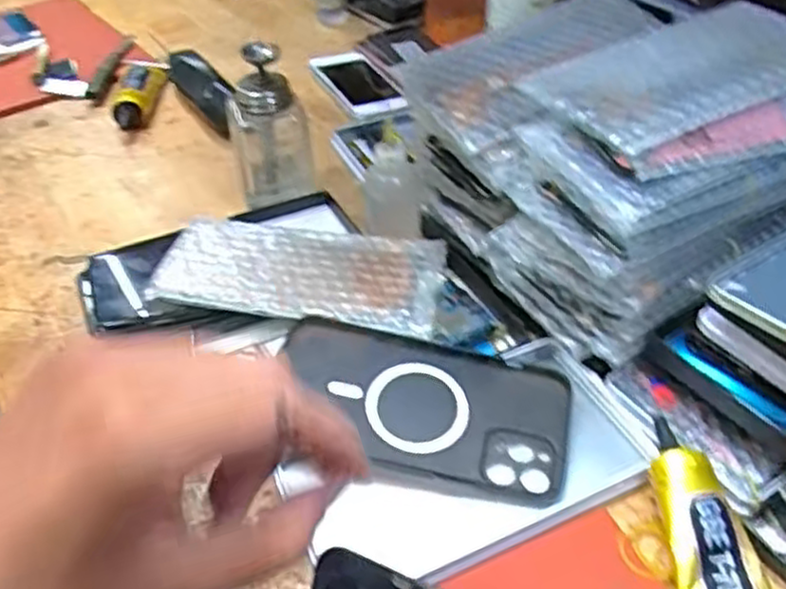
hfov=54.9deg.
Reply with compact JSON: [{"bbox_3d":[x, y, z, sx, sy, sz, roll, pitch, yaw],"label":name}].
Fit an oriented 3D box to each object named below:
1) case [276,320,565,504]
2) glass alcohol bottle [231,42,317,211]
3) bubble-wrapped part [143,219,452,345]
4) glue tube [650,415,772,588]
[{"bbox_3d":[0.017,0.058,0.414,0.158,0.019,0.085,7,44,10],"label":"case"},{"bbox_3d":[-0.089,-0.116,0.551,0.054,0.121,0.043,-10,44,-9],"label":"glass alcohol bottle"},{"bbox_3d":[-0.059,-0.009,0.488,0.176,0.022,0.089,4,44,7],"label":"bubble-wrapped part"},{"bbox_3d":[0.144,0.105,0.348,0.042,0.025,0.117,-4,43,-2],"label":"glue tube"}]

